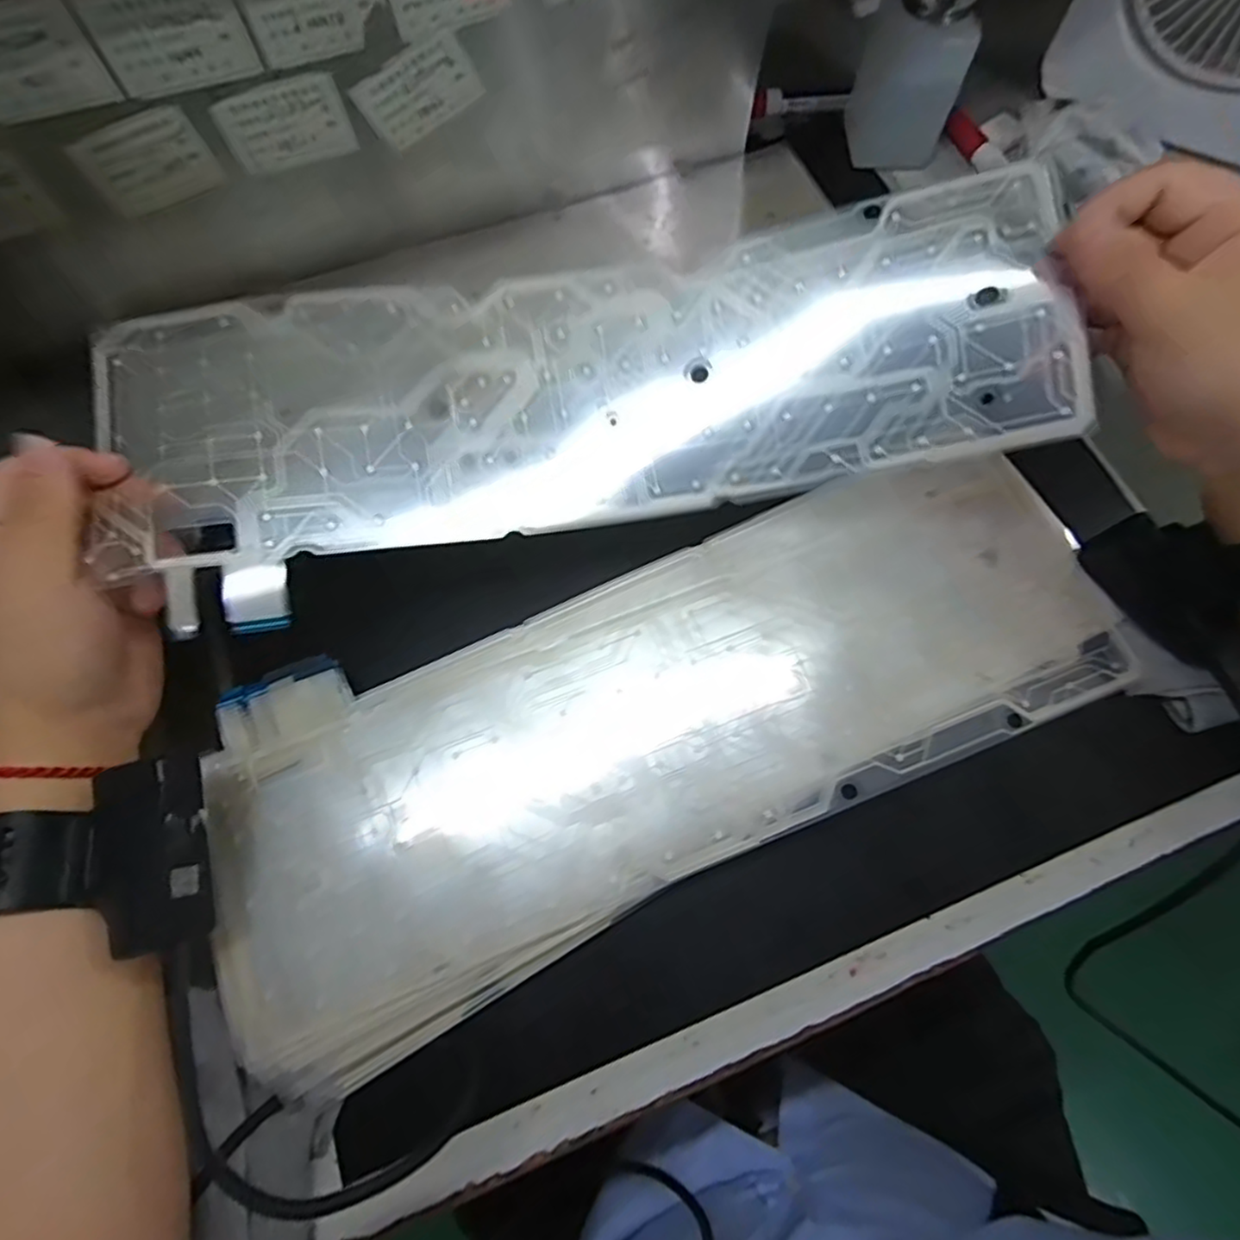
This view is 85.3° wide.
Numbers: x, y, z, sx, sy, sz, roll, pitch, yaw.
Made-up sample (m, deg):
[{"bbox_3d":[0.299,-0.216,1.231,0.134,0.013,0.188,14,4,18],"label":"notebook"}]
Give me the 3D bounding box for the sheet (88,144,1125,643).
[{"bbox_3d":[-0.012,-0.105,0.304,0.402,0.063,0.120,-9,73,-2],"label":"sheet"}]

